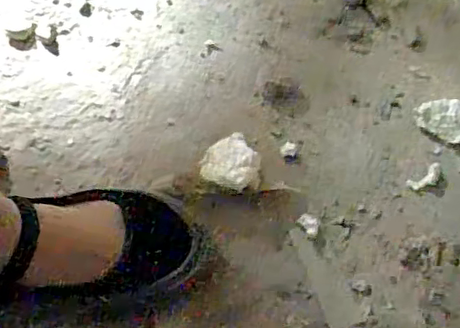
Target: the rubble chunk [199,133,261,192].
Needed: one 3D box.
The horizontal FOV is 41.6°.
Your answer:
[{"bbox_3d":[0.003,0.005,0.528,0.046,0.038,0.049,1,62,-1],"label":"rubble chunk"}]

